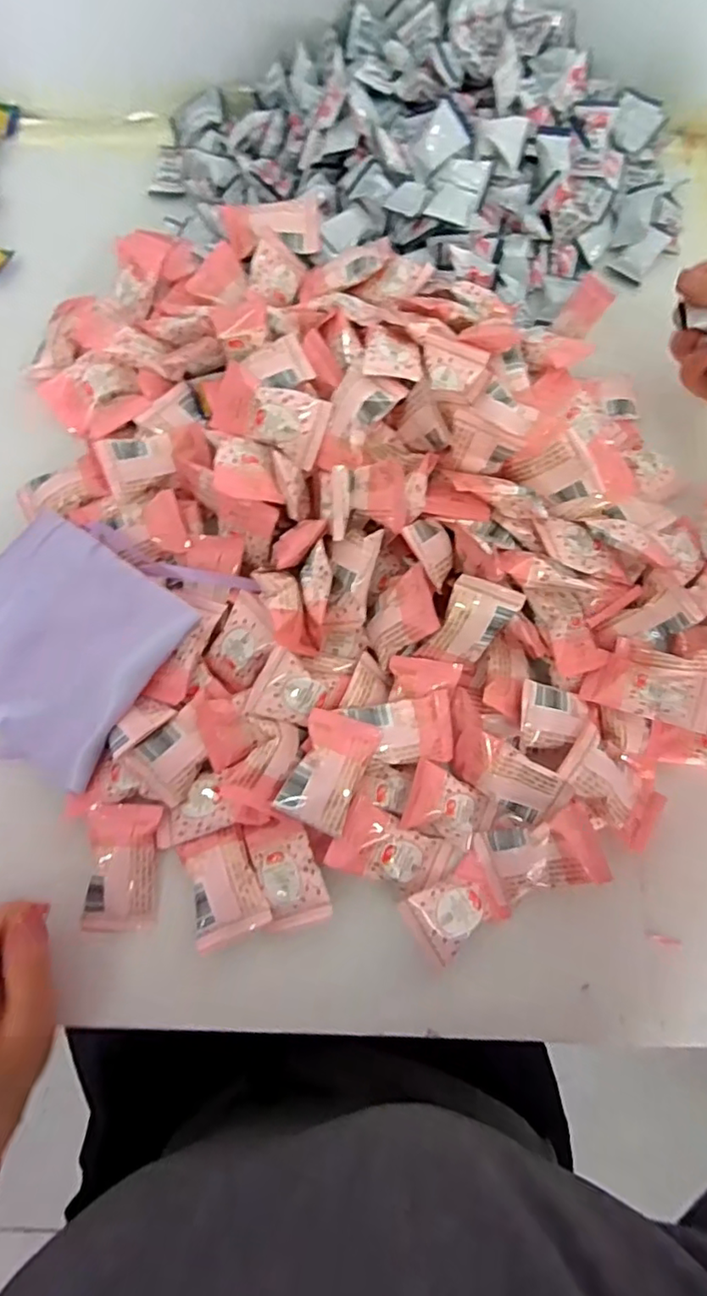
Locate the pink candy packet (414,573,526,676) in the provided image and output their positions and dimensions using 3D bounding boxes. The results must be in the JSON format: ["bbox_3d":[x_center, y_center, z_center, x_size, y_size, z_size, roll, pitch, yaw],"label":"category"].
[{"bbox_3d":[0.067,-0.011,0.343,0.039,0.009,0.057,17,118,-14],"label":"pink candy packet"}]

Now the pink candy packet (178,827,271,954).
[{"bbox_3d":[-0.073,0.135,0.341,0.040,0.018,0.056,-18,74,-5],"label":"pink candy packet"}]

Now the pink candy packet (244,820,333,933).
[{"bbox_3d":[-0.037,0.126,0.338,0.037,0.012,0.056,-15,74,-4],"label":"pink candy packet"}]

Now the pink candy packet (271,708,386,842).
[{"bbox_3d":[-0.014,0.068,0.337,0.040,0.022,0.061,22,75,6],"label":"pink candy packet"}]

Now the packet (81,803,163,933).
[{"bbox_3d":[-0.133,0.125,0.342,0.040,0.015,0.069,1,73,0],"label":"packet"}]

